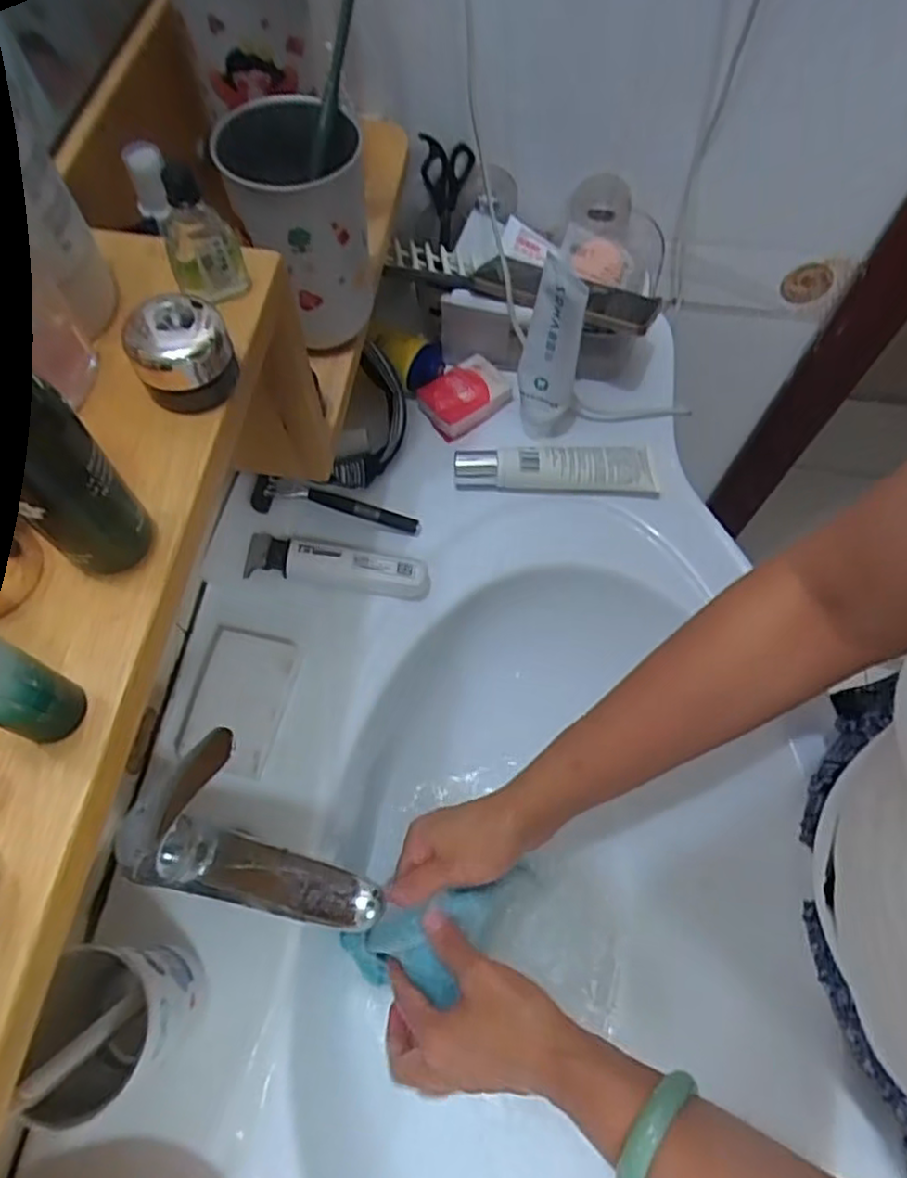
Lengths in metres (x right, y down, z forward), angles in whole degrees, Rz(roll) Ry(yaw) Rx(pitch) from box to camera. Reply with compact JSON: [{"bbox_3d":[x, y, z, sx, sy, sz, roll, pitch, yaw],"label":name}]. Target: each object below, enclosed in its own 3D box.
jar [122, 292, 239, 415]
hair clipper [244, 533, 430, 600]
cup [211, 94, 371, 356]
[{"bbox_3d":[-0.099,-0.088,0.247,0.034,0.023,0.042,-22,67,-11],"label":"jar"},{"bbox_3d":[-0.093,-0.018,0.555,0.144,0.030,0.028,10,63,-6],"label":"hair clipper"},{"bbox_3d":[-0.084,-0.207,0.388,0.069,0.120,0.083,-15,66,-8],"label":"cup"}]

